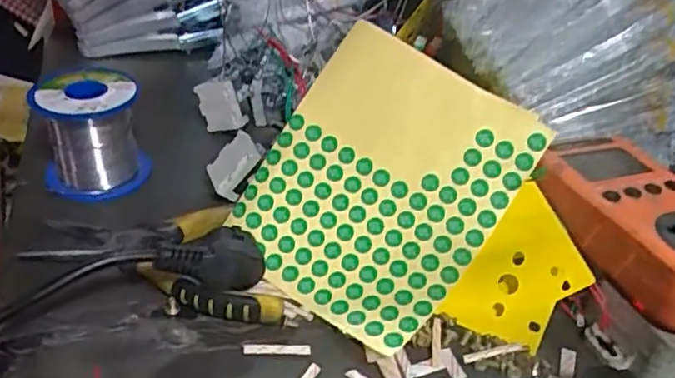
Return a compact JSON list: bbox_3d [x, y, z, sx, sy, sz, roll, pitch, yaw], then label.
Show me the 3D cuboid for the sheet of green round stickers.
[{"bbox_3d":[0.023,-0.004,0.351,0.129,0.028,0.156,35,85,17],"label":"sheet of green round stickers"}]

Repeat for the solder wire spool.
[{"bbox_3d":[-0.162,-0.037,0.419,0.063,0.069,0.063,-12,39,-23],"label":"solder wire spool"}]

